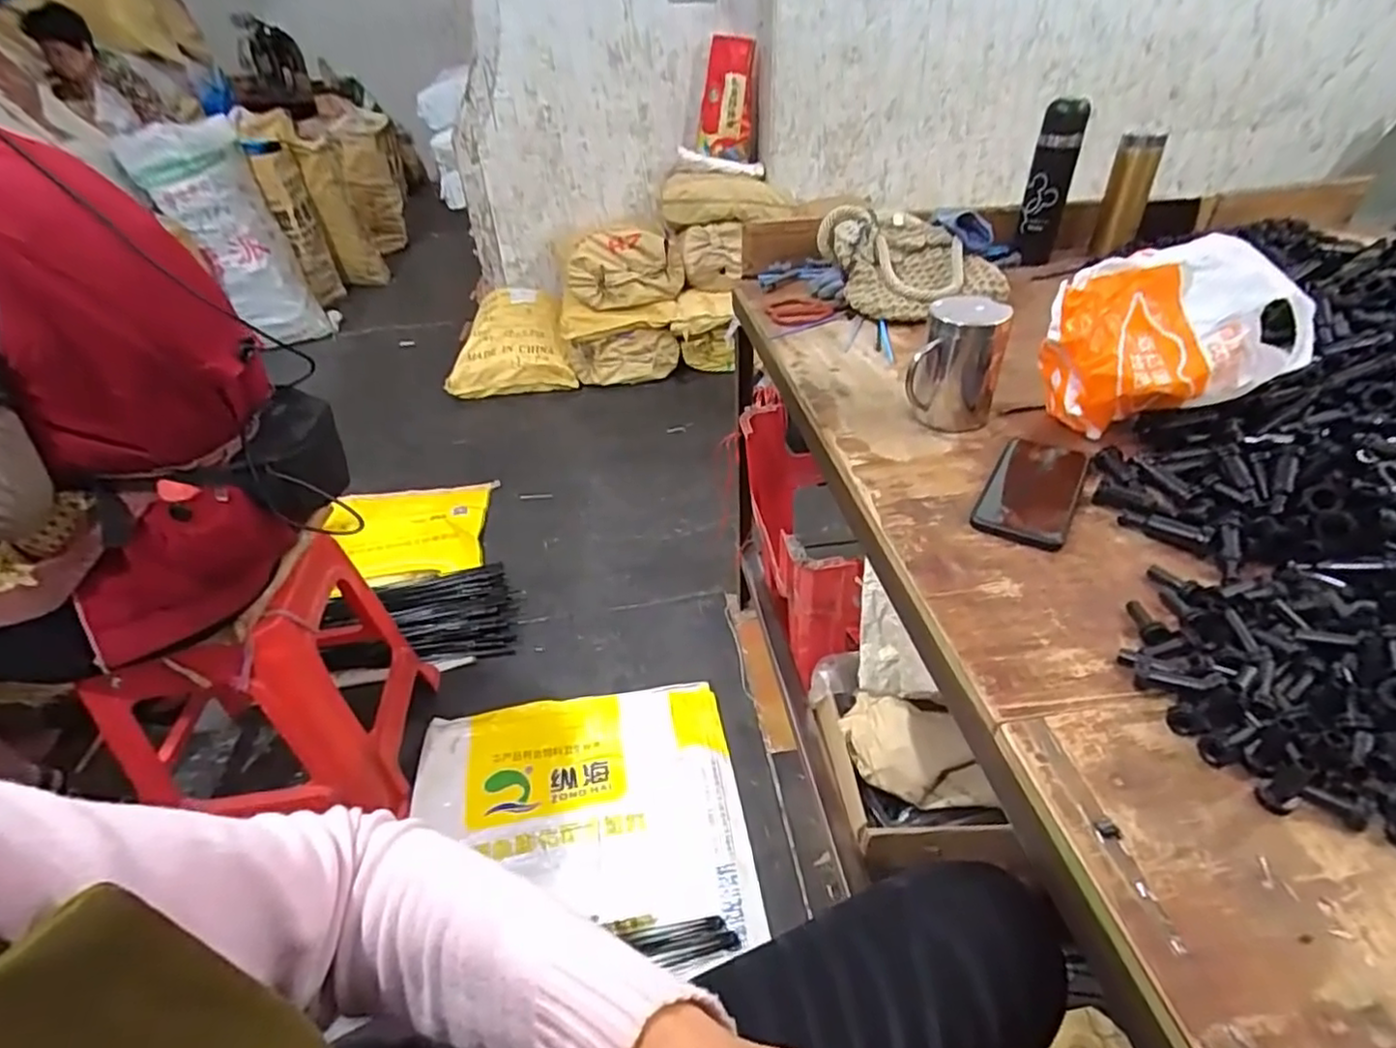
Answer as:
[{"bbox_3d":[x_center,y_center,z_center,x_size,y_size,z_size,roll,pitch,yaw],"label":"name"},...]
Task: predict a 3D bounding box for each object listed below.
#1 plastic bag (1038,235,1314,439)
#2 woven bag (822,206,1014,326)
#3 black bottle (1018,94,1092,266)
[{"bbox_3d":[0.435,-0.166,0.630,0.208,0.159,0.100,1,38,5],"label":"plastic bag"},{"bbox_3d":[0.311,-0.379,0.971,0.201,0.117,0.206,-16,40,-17],"label":"woven bag"},{"bbox_3d":[0.558,-0.536,1.057,0.059,0.232,0.059,19,43,25],"label":"black bottle"}]

